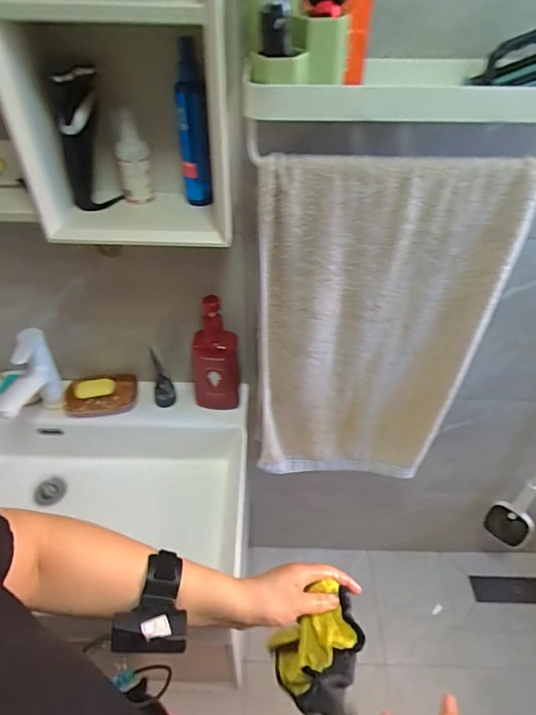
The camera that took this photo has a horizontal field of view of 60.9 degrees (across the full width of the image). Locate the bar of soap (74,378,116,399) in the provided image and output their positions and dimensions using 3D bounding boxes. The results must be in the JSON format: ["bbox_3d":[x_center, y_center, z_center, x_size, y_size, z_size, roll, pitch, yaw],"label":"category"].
[{"bbox_3d":[-0.374,0.068,0.984,0.081,0.013,0.047,-5,44,-6],"label":"bar of soap"}]

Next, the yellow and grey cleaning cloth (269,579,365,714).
[{"bbox_3d":[0.069,0.365,0.543,0.093,0.136,0.118,-23,48,-22],"label":"yellow and grey cleaning cloth"}]

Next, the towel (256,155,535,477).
[{"bbox_3d":[0.167,-0.005,0.784,0.360,0.643,0.043,1,43,-1],"label":"towel"}]

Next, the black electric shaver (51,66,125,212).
[{"bbox_3d":[-0.255,-0.298,0.631,0.066,0.170,0.049,-18,47,-20],"label":"black electric shaver"}]

